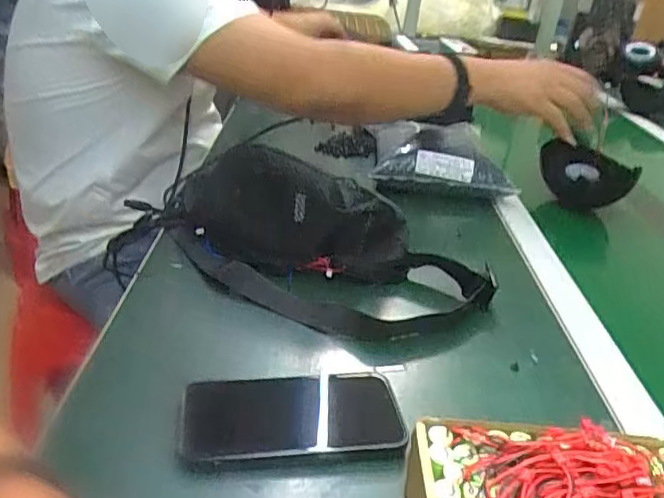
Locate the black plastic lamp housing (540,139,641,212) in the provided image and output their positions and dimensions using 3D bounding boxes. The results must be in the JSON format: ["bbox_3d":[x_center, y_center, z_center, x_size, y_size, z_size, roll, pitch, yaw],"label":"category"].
[{"bbox_3d":[0.342,-0.092,0.826,0.041,0.090,0.136,-13,34,-31],"label":"black plastic lamp housing"}]

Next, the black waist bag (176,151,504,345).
[{"bbox_3d":[-0.031,-0.017,0.562,0.355,0.094,0.134,18,31,20],"label":"black waist bag"}]

